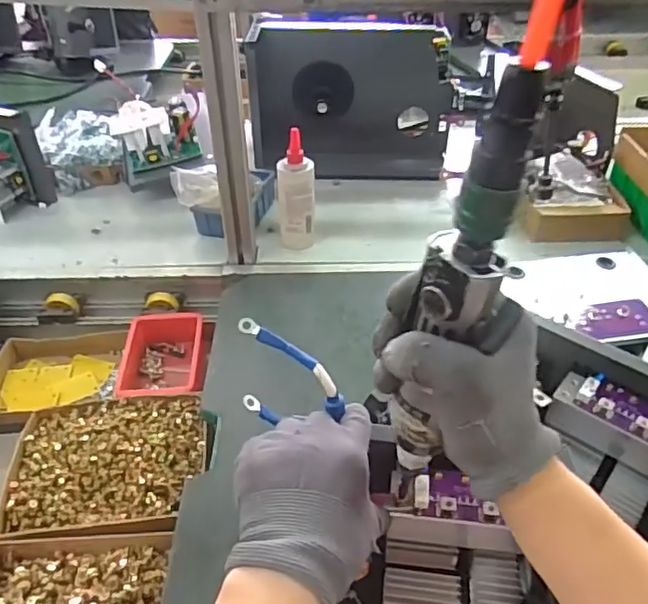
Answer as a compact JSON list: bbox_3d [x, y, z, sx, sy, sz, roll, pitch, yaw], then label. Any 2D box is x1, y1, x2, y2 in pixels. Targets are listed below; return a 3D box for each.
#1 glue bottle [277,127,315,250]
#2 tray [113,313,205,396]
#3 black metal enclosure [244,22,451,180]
[{"bbox_3d":[-0.040,-0.153,0.866,0.055,0.168,0.044,-3,41,-1],"label":"glue bottle"},{"bbox_3d":[-0.212,0.080,0.797,0.110,0.051,0.155,-3,40,-3],"label":"tray"},{"bbox_3d":[0.047,-0.343,1.033,0.351,0.260,0.070,-8,23,-13],"label":"black metal enclosure"}]

